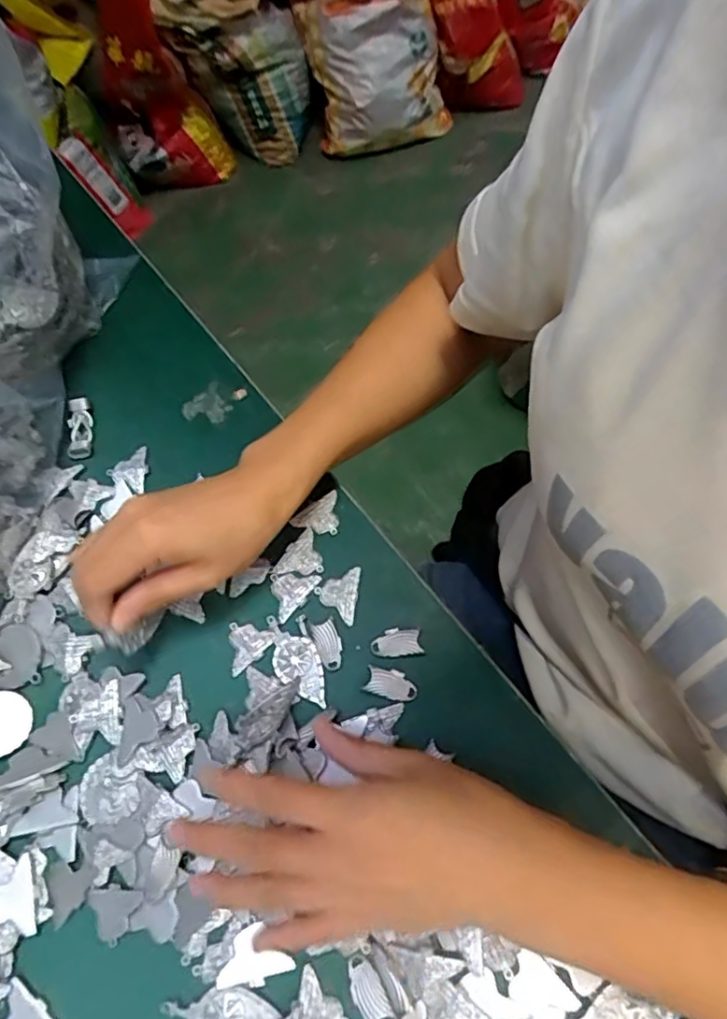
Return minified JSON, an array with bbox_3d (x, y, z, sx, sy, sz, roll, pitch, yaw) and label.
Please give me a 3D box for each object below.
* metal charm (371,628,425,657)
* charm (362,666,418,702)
[{"bbox_3d":[0.019,0.078,0.364,0.029,0.004,0.016,-7,63,-1],"label":"metal charm"},{"bbox_3d":[0.016,0.099,0.353,0.029,0.004,0.016,12,65,8],"label":"charm"}]

